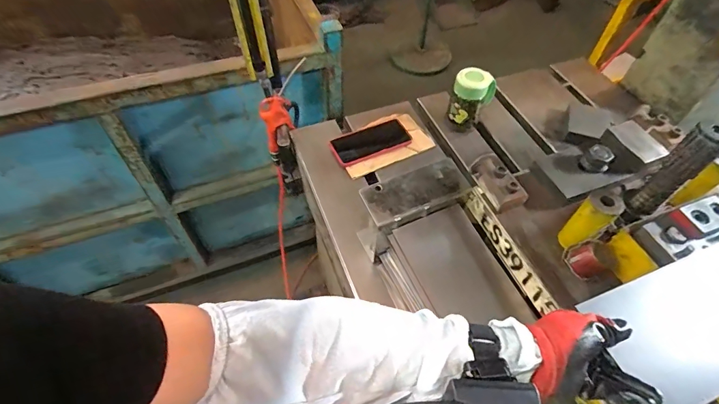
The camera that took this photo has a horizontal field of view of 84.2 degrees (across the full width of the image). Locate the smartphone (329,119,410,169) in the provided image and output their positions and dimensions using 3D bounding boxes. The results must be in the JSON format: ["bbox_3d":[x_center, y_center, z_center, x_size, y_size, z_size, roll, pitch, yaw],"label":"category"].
[{"bbox_3d":[0.022,-0.126,0.827,0.156,0.013,0.083,-25,60,-11],"label":"smartphone"}]

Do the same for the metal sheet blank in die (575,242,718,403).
[{"bbox_3d":[0.369,0.119,0.417,0.245,0.009,0.121,-16,55,-13],"label":"metal sheet blank in die"}]

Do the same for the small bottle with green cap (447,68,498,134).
[{"bbox_3d":[0.232,-0.212,0.828,0.076,0.126,0.071,20,56,13],"label":"small bottle with green cap"}]

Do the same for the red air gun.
[{"bbox_3d":[-0.160,-0.186,0.858,0.095,0.245,0.034,-29,59,-21],"label":"red air gun"}]

